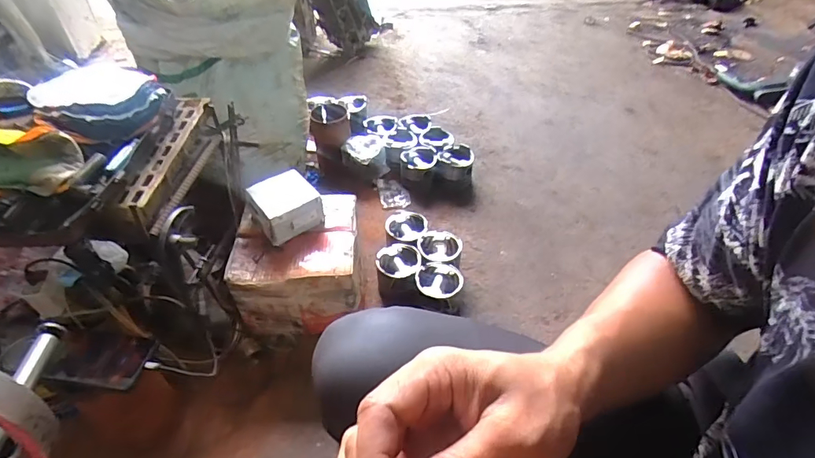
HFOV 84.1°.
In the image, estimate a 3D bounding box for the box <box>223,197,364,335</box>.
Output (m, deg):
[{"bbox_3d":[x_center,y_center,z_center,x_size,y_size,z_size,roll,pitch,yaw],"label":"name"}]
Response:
[{"bbox_3d":[-0.210,0.069,0.896,0.225,0.155,0.214,-3,44,-4],"label":"box"}]

